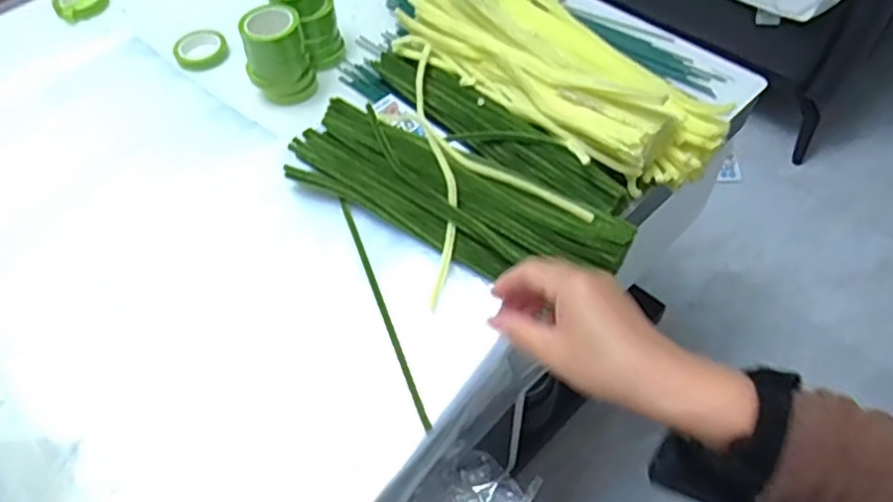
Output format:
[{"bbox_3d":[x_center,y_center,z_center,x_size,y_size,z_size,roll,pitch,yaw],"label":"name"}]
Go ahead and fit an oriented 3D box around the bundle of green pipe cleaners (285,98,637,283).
[{"bbox_3d":[0.007,-0.050,0.582,0.303,0.036,0.107,24,59,19],"label":"bundle of green pipe cleaners"}]

